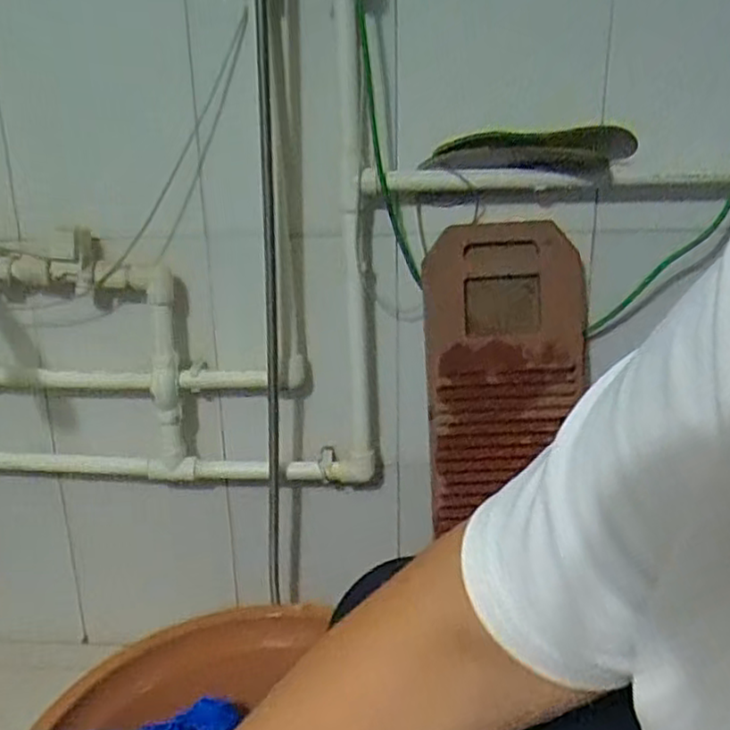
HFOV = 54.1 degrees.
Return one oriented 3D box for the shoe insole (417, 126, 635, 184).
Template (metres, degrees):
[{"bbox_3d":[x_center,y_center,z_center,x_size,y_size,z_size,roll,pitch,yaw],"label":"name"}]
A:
[{"bbox_3d":[0.190,-0.245,0.830,0.235,0.054,0.027,-1,19,2],"label":"shoe insole"}]

